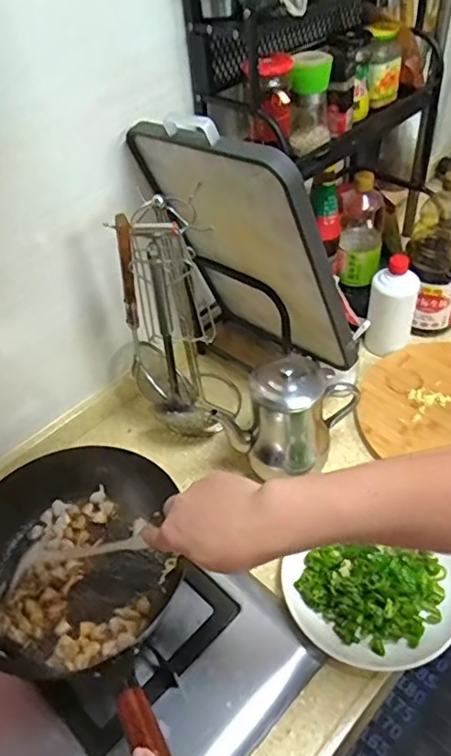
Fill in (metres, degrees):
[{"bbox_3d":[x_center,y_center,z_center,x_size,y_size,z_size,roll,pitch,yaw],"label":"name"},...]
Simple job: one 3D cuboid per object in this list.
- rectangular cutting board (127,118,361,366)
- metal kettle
[{"bbox_3d":[0.033,-0.167,0.790,0.284,0.379,0.021,28,70,40],"label":"rectangular cutting board"},{"bbox_3d":[0.089,0.047,0.799,0.112,0.158,0.158,32,56,32],"label":"metal kettle"}]

